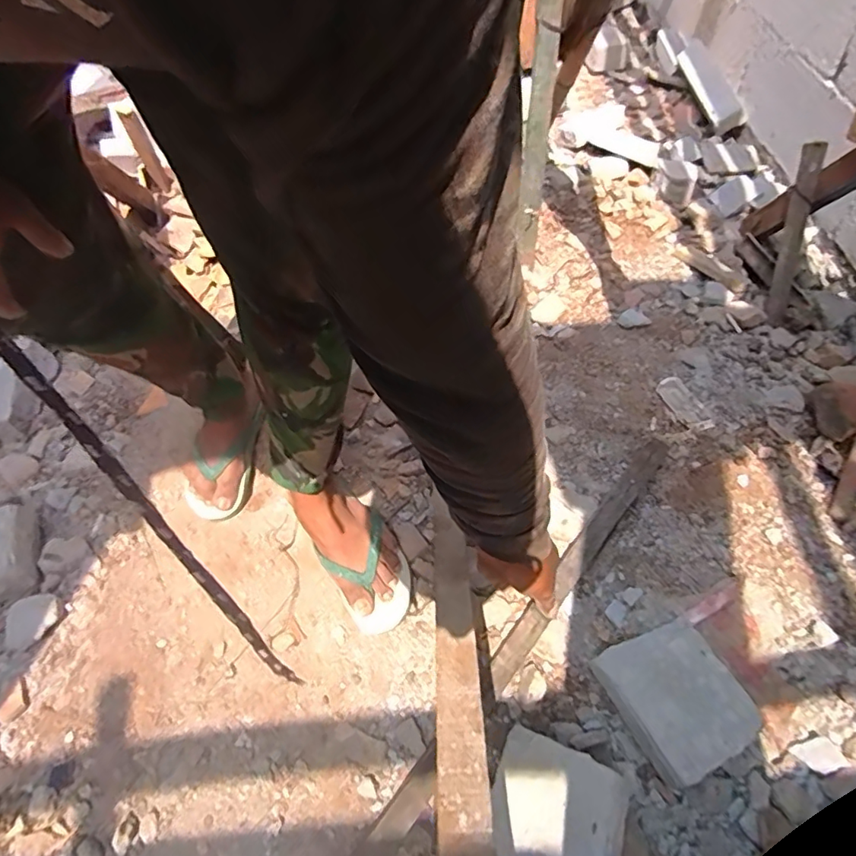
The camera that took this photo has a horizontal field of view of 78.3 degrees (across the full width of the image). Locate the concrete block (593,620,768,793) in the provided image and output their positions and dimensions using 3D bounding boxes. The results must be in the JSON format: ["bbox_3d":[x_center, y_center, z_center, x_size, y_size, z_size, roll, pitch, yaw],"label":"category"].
[{"bbox_3d":[0.303,0.330,0.650,0.127,0.073,0.152,-26,58,-15],"label":"concrete block"}]

